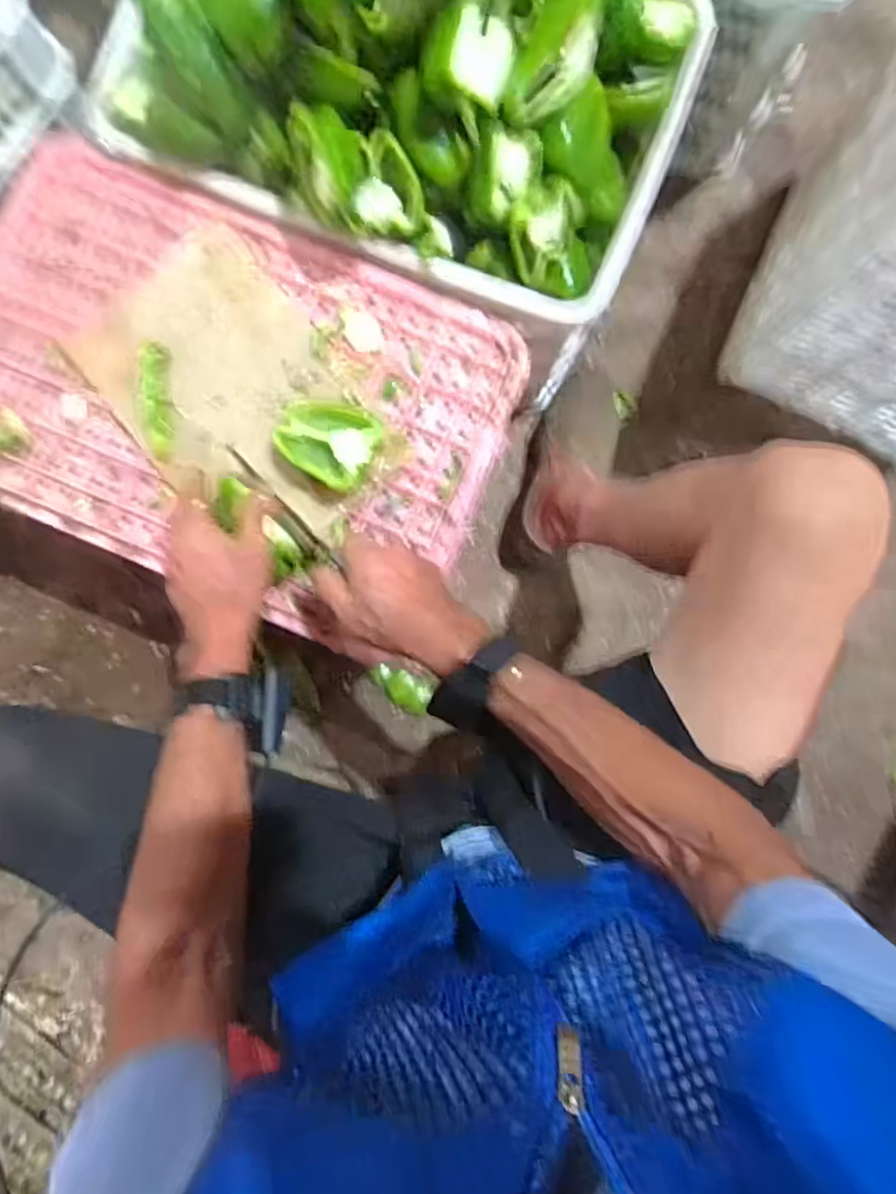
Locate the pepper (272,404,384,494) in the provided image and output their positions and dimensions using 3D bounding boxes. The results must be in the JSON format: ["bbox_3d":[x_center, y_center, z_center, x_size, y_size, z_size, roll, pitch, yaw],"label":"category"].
[{"bbox_3d":[-0.109,-0.144,0.606,0.088,0.037,0.072,30,88,0],"label":"pepper"}]

